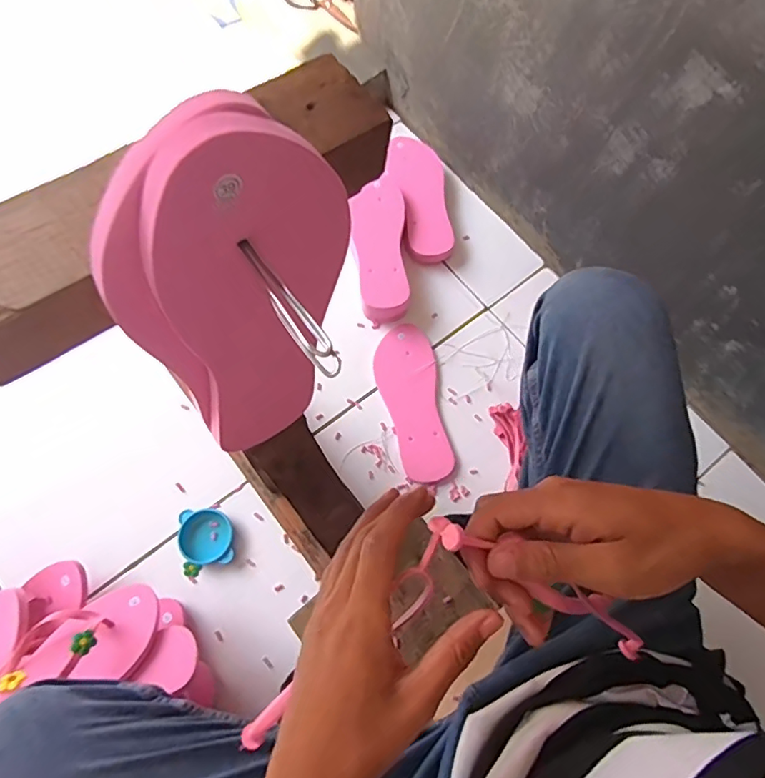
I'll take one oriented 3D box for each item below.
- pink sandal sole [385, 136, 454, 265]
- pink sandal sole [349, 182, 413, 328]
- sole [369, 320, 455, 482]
[{"bbox_3d":[0.061,-0.336,0.929,0.100,0.033,0.248,-6,70,-4],"label":"pink sandal sole"},{"bbox_3d":[-0.006,-0.231,0.880,0.089,0.058,0.246,-2,70,-3],"label":"pink sandal sole"},{"bbox_3d":[0.045,0.017,0.815,0.094,0.015,0.246,-8,70,-5],"label":"sole"}]

